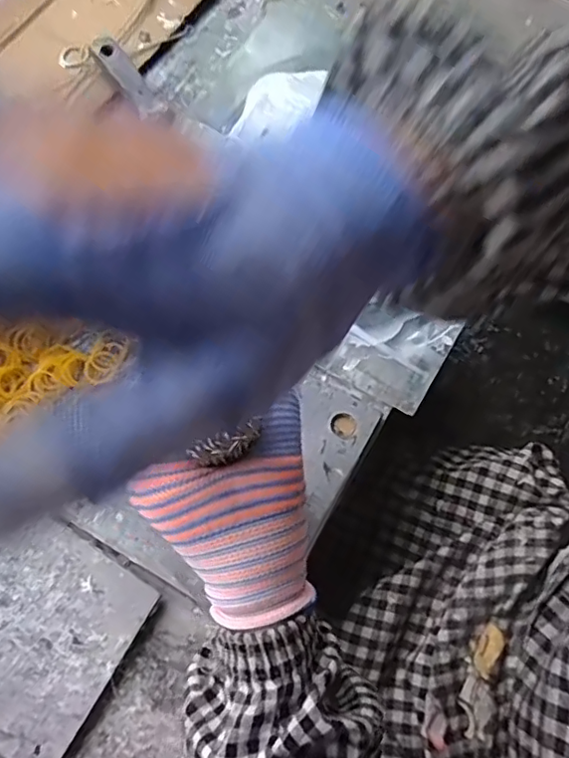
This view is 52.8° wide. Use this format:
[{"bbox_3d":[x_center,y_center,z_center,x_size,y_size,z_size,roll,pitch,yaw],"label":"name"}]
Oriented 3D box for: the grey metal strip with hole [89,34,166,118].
[{"bbox_3d":[-0.155,-0.297,0.575,0.026,0.026,0.114,-37,72,-11],"label":"grey metal strip with hole"}]

